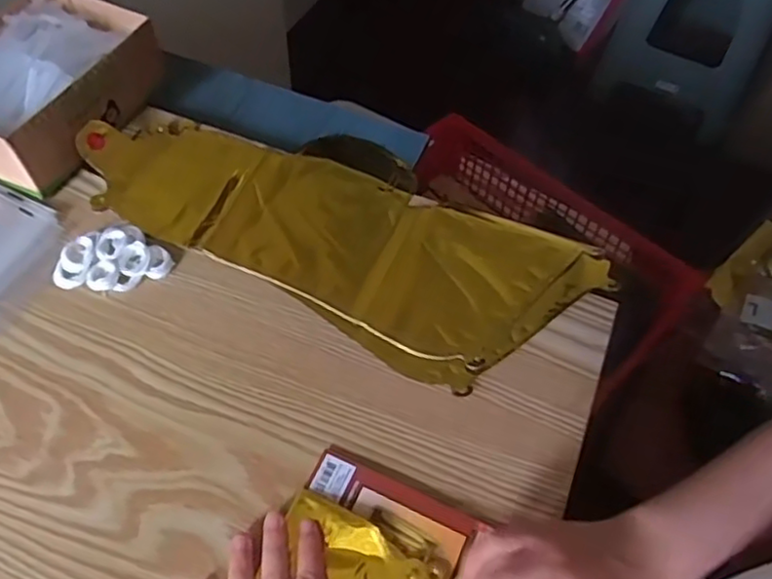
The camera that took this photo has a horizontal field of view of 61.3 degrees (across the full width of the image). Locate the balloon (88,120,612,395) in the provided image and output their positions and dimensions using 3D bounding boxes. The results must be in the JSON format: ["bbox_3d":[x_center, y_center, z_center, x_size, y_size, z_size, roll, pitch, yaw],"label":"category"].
[{"bbox_3d":[-0.042,-0.067,0.547,0.417,0.018,0.184,27,59,14],"label":"balloon"}]

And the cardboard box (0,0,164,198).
[{"bbox_3d":[-0.304,-0.182,0.577,0.138,0.072,0.185,20,58,10],"label":"cardboard box"}]

